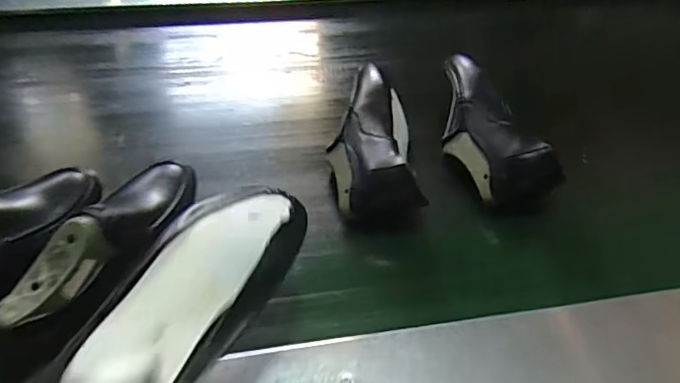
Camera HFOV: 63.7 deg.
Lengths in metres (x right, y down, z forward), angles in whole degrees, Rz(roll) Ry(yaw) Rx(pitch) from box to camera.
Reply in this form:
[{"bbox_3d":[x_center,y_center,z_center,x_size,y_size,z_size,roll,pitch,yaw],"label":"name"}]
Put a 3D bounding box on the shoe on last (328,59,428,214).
[{"bbox_3d":[0.039,-0.070,0.714,0.106,0.076,0.269,-1,42,-5],"label":"shoe on last"}]

